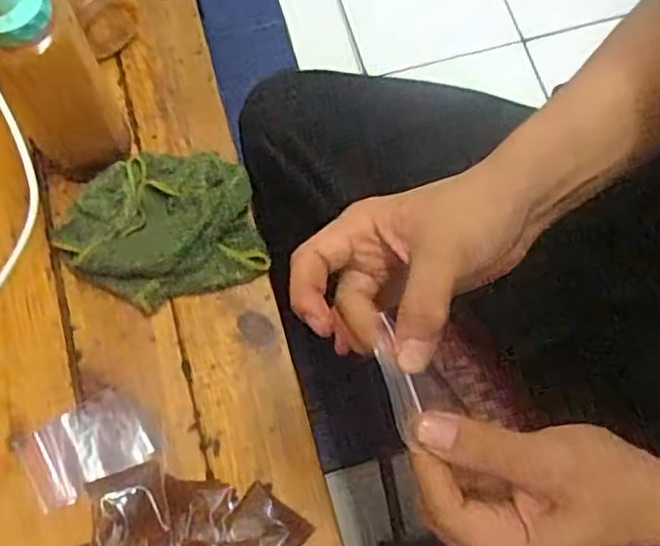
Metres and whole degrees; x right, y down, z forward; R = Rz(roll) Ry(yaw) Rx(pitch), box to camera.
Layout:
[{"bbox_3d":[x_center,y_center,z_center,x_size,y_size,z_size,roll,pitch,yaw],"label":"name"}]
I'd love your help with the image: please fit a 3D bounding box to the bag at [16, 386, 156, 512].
[{"bbox_3d":[-0.210,0.150,0.590,0.096,0.004,0.071,-26,76,-15],"label":"bag"}]

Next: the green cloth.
[{"bbox_3d":[-0.160,-0.045,0.637,0.176,0.043,0.141,-19,74,-6],"label":"green cloth"}]

